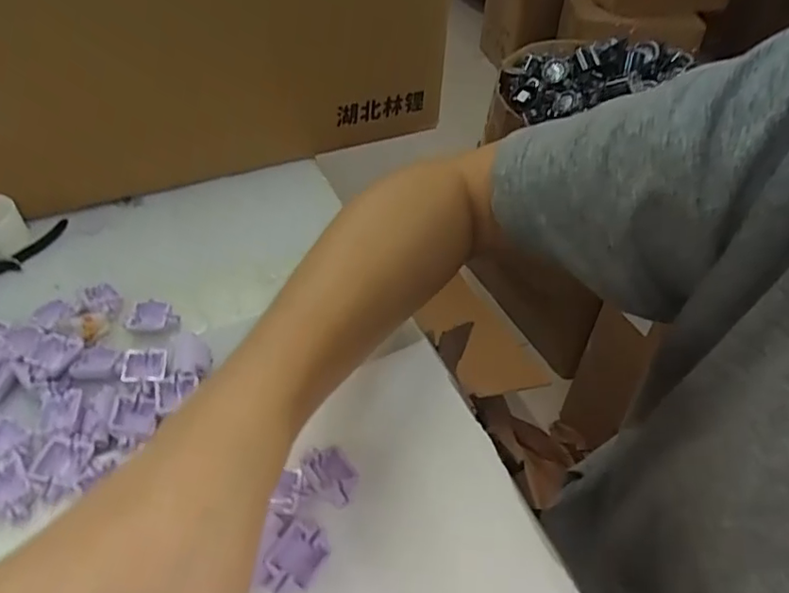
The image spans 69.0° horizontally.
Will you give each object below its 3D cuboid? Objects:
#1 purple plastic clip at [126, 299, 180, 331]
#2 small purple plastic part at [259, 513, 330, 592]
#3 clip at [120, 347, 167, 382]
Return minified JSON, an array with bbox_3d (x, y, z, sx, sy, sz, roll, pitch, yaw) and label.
[{"bbox_3d":[-0.133,0.013,0.318,0.025,0.011,0.018,7,44,4],"label":"purple plastic clip"},{"bbox_3d":[-0.039,0.101,0.225,0.022,0.007,0.025,13,45,10],"label":"small purple plastic part"},{"bbox_3d":[-0.126,0.034,0.291,0.020,0.005,0.023,-3,44,-6],"label":"clip"}]

